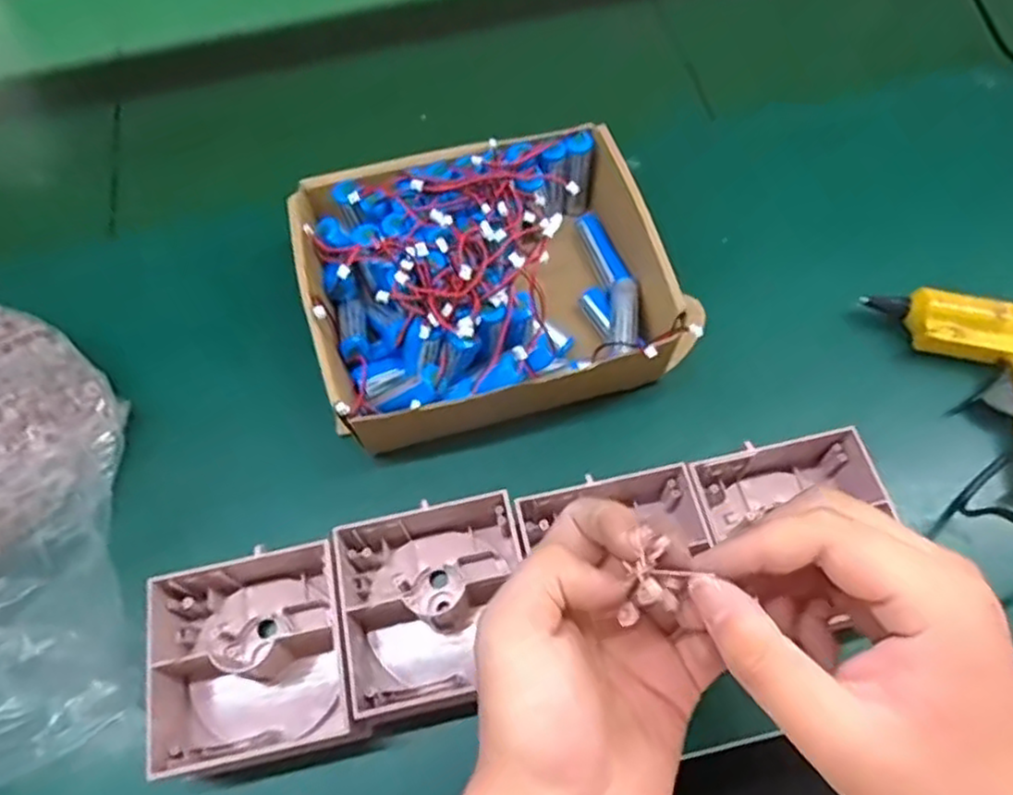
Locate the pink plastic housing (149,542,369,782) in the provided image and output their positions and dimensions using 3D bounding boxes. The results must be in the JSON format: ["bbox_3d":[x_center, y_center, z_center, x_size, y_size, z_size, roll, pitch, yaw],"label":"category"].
[{"bbox_3d":[-0.142,0.143,0.392,0.113,0.041,0.109,-13,63,-3],"label":"pink plastic housing"}]

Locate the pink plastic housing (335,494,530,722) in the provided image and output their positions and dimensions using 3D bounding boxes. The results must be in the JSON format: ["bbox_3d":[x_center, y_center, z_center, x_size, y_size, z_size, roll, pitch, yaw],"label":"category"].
[{"bbox_3d":[-0.037,0.117,0.406,0.104,0.052,0.108,-14,63,-4],"label":"pink plastic housing"}]

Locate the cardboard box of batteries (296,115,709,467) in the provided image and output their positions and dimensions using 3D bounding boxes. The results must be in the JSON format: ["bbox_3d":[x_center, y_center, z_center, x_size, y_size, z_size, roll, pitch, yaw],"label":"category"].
[{"bbox_3d":[-0.006,-0.077,0.476,0.242,0.091,0.182,-13,63,-3],"label":"cardboard box of batteries"}]

